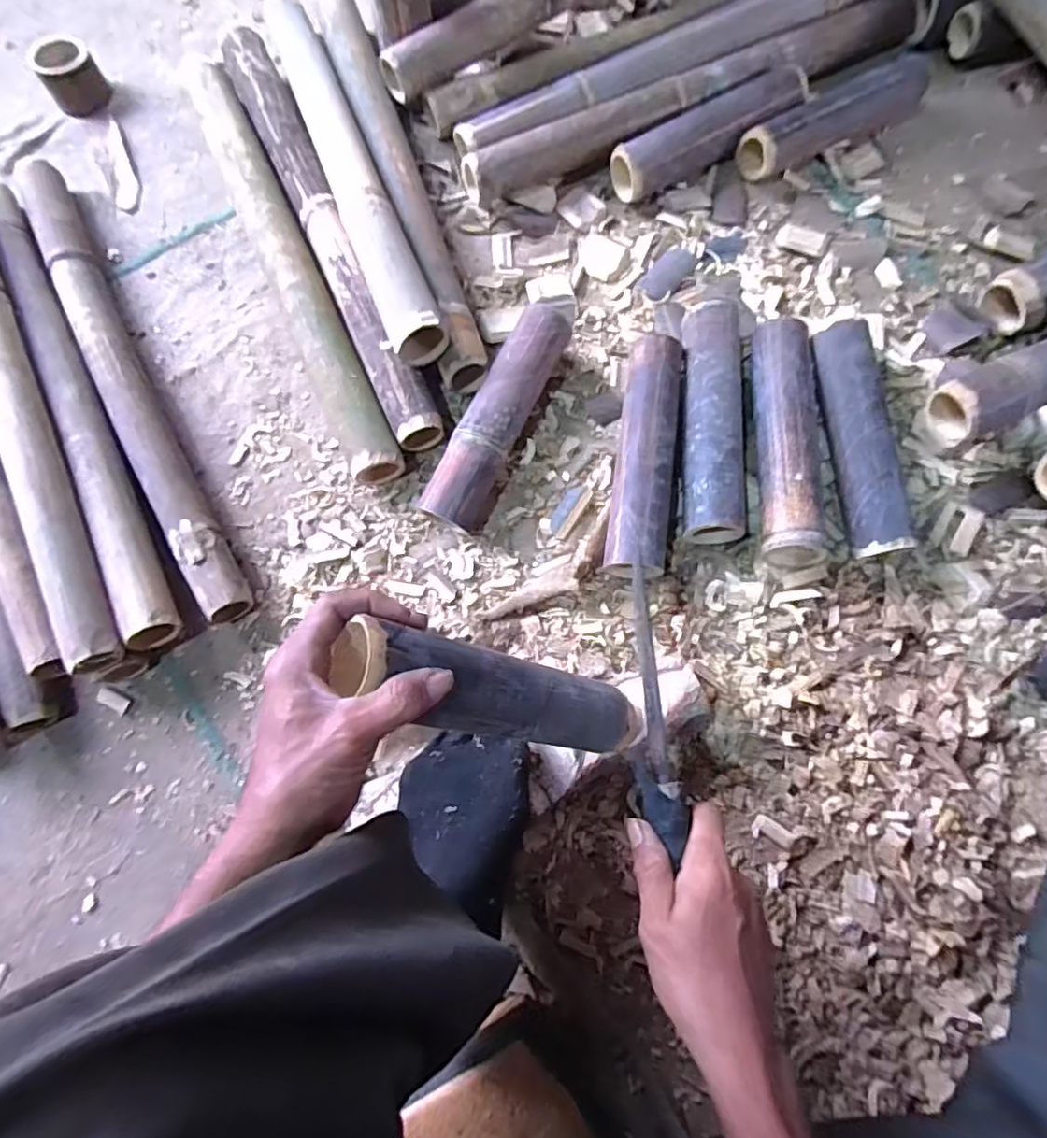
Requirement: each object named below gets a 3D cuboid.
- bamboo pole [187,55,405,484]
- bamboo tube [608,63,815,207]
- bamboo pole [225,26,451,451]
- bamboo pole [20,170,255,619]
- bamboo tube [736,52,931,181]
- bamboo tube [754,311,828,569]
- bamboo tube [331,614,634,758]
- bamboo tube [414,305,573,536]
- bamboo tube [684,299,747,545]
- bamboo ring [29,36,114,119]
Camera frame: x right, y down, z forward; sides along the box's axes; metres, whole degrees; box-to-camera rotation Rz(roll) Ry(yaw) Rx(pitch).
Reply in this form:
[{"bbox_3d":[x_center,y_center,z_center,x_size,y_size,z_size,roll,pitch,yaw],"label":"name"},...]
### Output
[{"bbox_3d":[-0.284,-0.365,0.713,0.069,0.064,0.616,-24,75,-5],"label":"bamboo pole"},{"bbox_3d":[0.232,-0.537,0.746,0.261,0.062,0.065,-33,76,-7],"label":"bamboo tube"},{"bbox_3d":[-0.235,-0.410,0.714,0.049,0.047,0.615,-25,75,-5],"label":"bamboo pole"},{"bbox_3d":[-0.453,-0.231,0.682,0.044,0.051,0.663,-29,76,-6],"label":"bamboo pole"},{"bbox_3d":[0.391,-0.563,0.753,0.257,0.060,0.054,-28,76,-6],"label":"bamboo tube"},{"bbox_3d":[0.272,-0.132,0.629,0.058,0.068,0.261,3,75,3],"label":"bamboo tube"},{"bbox_3d":[-0.010,0.094,0.438,0.259,0.050,0.059,25,72,-36],"label":"bamboo tube"},{"bbox_3d":[-0.026,-0.164,0.651,0.060,0.064,0.267,25,77,8],"label":"bamboo tube"},{"bbox_3d":[0.200,-0.158,0.642,0.056,0.063,0.265,3,75,3],"label":"bamboo tube"},{"bbox_3d":[-0.617,-0.675,0.819,0.075,0.052,0.075,0,75,2],"label":"bamboo ring"}]

